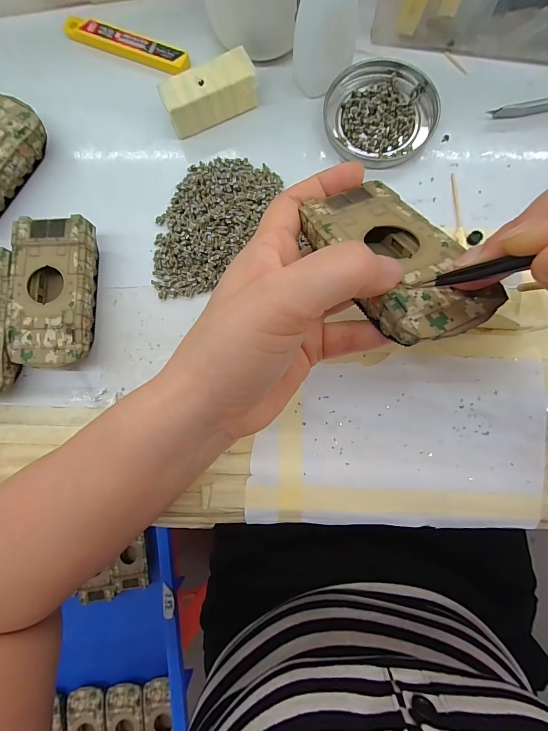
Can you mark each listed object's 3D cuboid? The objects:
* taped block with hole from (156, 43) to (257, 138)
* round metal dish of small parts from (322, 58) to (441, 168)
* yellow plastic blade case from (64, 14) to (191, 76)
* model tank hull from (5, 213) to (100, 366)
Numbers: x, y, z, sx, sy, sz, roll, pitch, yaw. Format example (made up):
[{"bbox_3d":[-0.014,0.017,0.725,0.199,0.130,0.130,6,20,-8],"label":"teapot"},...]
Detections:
[{"bbox_3d":[-0.046,-0.194,0.241,0.065,0.023,0.027,-25,83,0],"label":"taped block with hole"},{"bbox_3d":[0.077,-0.184,0.245,0.079,0.009,0.078,0,84,3],"label":"round metal dish of small parts"},{"bbox_3d":[-0.113,-0.246,0.258,0.104,0.005,0.020,23,85,5],"label":"yellow plastic blade case"},{"bbox_3d":[-0.146,-0.047,0.229,0.050,0.025,0.096,-2,83,3],"label":"model tank hull"}]

